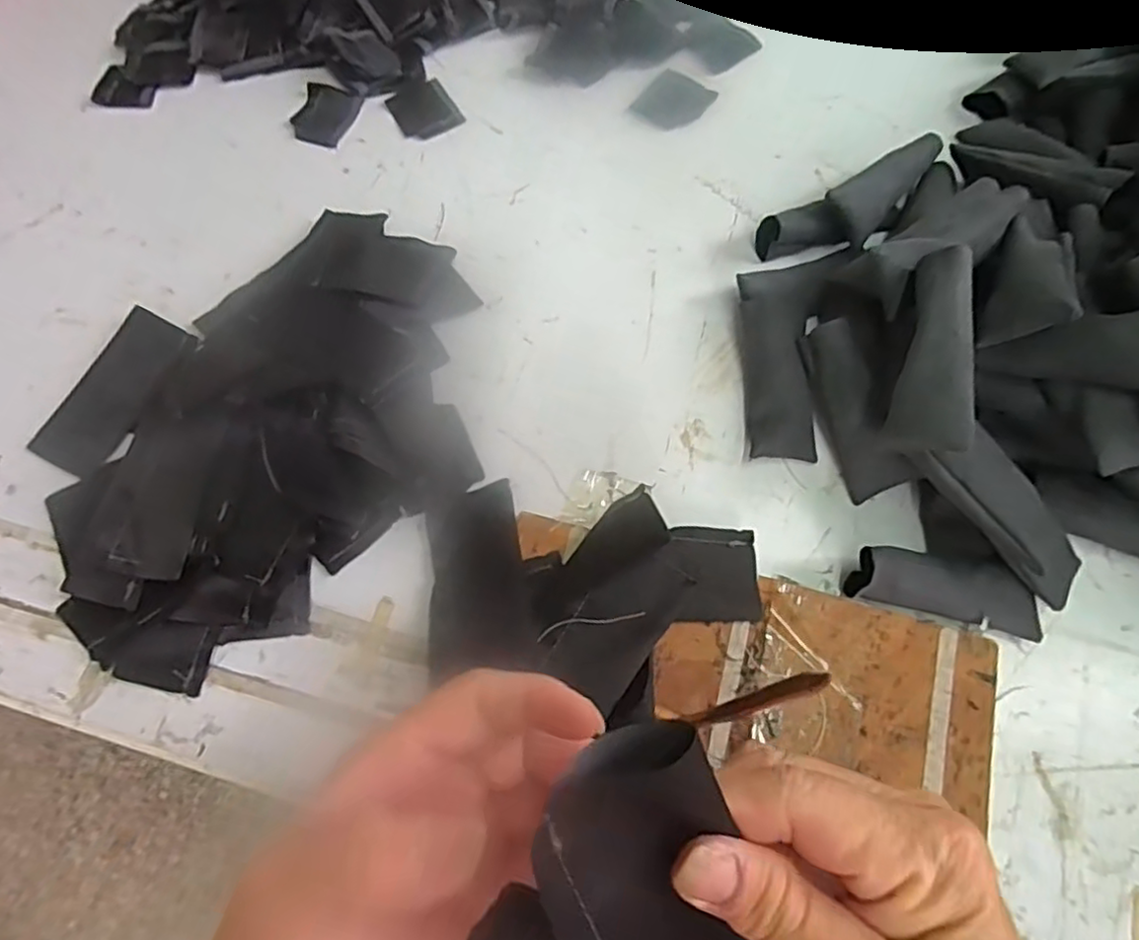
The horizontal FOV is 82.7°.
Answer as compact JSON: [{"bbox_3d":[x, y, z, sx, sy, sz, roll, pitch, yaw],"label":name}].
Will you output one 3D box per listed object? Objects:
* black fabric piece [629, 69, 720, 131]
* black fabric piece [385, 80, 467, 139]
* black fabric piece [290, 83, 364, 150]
[{"bbox_3d":[0.083,-0.292,0.513,0.050,0.004,0.054,38,76,15],"label":"black fabric piece"},{"bbox_3d":[-0.116,-0.289,0.520,0.048,0.004,0.052,-30,71,-8],"label":"black fabric piece"},{"bbox_3d":[-0.196,-0.285,0.519,0.048,0.004,0.055,17,71,9],"label":"black fabric piece"}]

